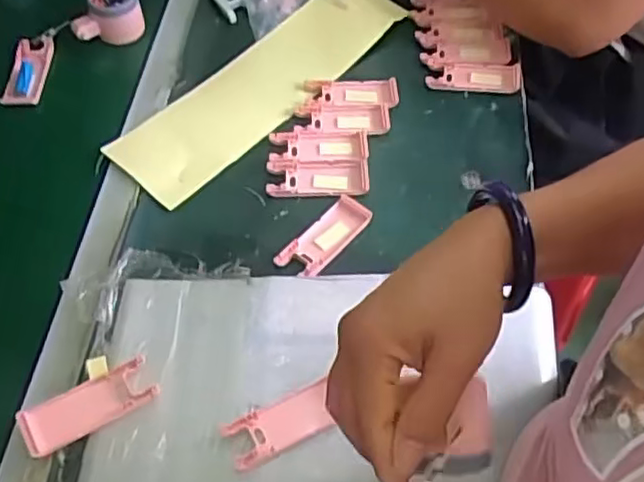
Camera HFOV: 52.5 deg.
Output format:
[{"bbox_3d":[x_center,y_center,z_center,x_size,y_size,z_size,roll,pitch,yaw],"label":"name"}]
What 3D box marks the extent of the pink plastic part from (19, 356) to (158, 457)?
[{"bbox_3d":[-0.189,0.133,0.532,0.103,0.017,0.041,-27,60,-17],"label":"pink plastic part"}]

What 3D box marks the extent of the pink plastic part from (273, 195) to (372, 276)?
[{"bbox_3d":[0.005,-0.003,0.646,0.044,0.010,0.105,36,64,22],"label":"pink plastic part"}]

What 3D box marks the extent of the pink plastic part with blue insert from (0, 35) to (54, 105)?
[{"bbox_3d":[-0.345,-0.199,0.766,0.042,0.023,0.097,1,56,1],"label":"pink plastic part with blue insert"}]

